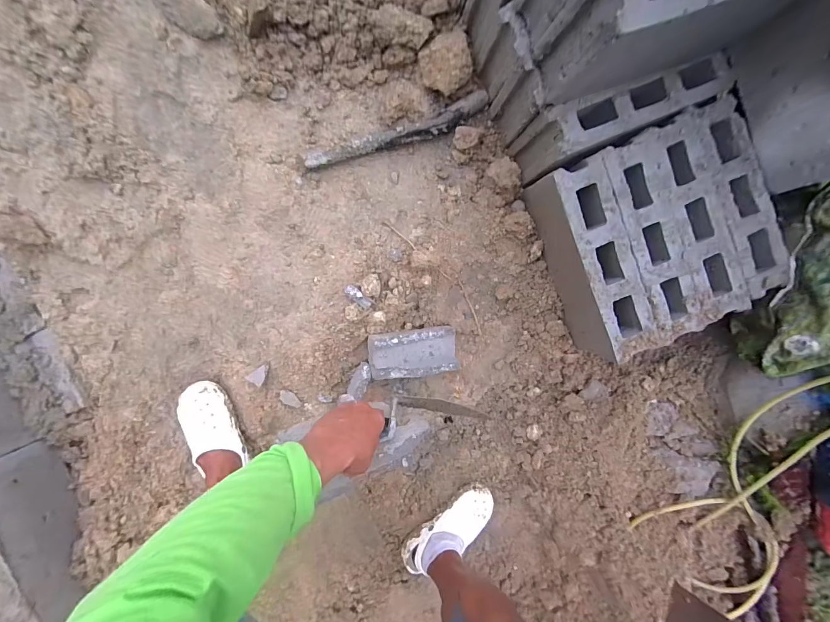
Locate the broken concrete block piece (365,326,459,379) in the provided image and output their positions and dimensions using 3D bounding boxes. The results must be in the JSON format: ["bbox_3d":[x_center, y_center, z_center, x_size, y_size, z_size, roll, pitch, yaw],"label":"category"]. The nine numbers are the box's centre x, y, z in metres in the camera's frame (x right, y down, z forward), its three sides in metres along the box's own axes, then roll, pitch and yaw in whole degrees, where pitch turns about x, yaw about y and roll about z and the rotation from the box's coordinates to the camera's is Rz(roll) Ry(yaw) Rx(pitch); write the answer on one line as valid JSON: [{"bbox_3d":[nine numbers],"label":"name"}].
[{"bbox_3d":[0.008,0.094,0.826,0.219,0.045,0.105,-4,95,-24],"label":"broken concrete block piece"}]

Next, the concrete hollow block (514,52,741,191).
[{"bbox_3d":[0.415,-0.403,0.758,0.374,0.170,0.093,-25,94,-7],"label":"concrete hollow block"}]

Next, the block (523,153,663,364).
[{"bbox_3d":[0.369,-0.106,0.803,0.097,0.201,0.389,-22,94,-7],"label":"block"}]

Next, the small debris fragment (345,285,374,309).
[{"bbox_3d":[-0.124,-0.032,0.811,0.071,0.017,0.029,37,90,-6],"label":"small debris fragment"}]

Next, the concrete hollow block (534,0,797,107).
[{"bbox_3d":[0.409,-0.458,0.574,0.368,0.204,0.081,-21,94,-7],"label":"concrete hollow block"}]

